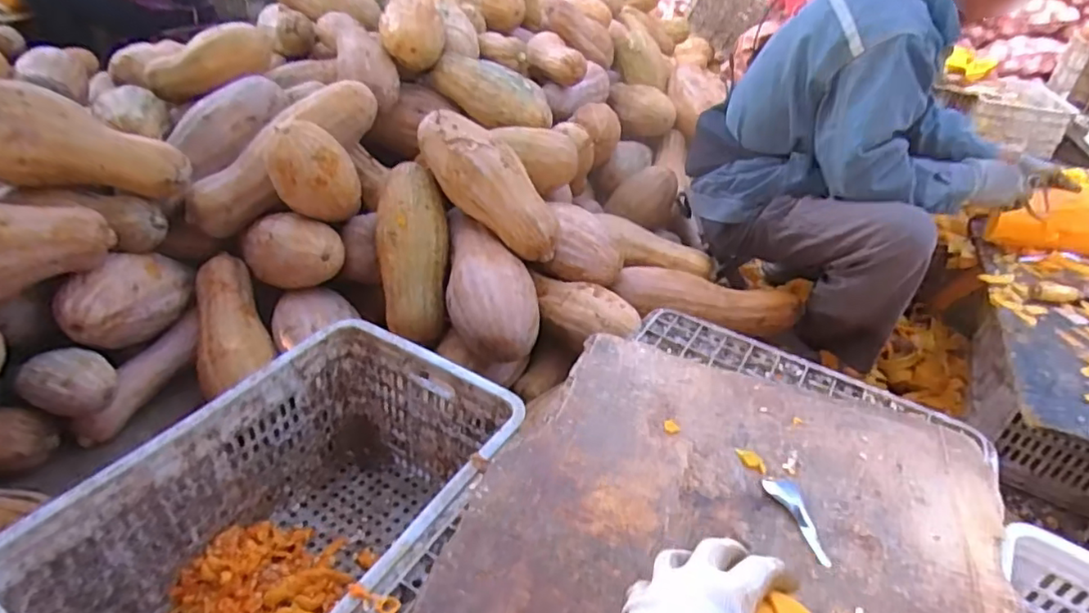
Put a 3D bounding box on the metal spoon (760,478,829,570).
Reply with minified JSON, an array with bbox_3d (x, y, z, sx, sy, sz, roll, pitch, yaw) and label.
[{"bbox_3d":[0.278,0.235,0.672,0.036,0.007,0.107,2,36,-6],"label":"metal spoon"}]

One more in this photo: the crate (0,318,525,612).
[{"bbox_3d":[-0.302,0.307,0.776,0.343,0.282,0.517,22,39,21],"label":"crate"}]

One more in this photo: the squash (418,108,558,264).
[{"bbox_3d":[-0.101,-0.227,1.138,0.345,0.110,0.110,48,46,3],"label":"squash"}]

